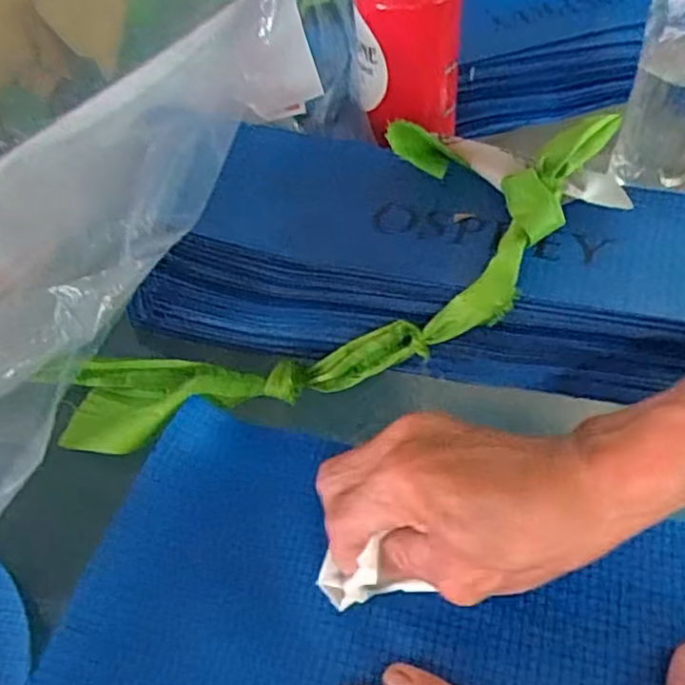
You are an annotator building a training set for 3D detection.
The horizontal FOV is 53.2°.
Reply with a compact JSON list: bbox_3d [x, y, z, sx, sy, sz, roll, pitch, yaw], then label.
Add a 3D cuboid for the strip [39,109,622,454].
[{"bbox_3d":[-0.001,-0.032,0.380,0.348,0.070,0.126,-26,47,11],"label":"strip"}]

